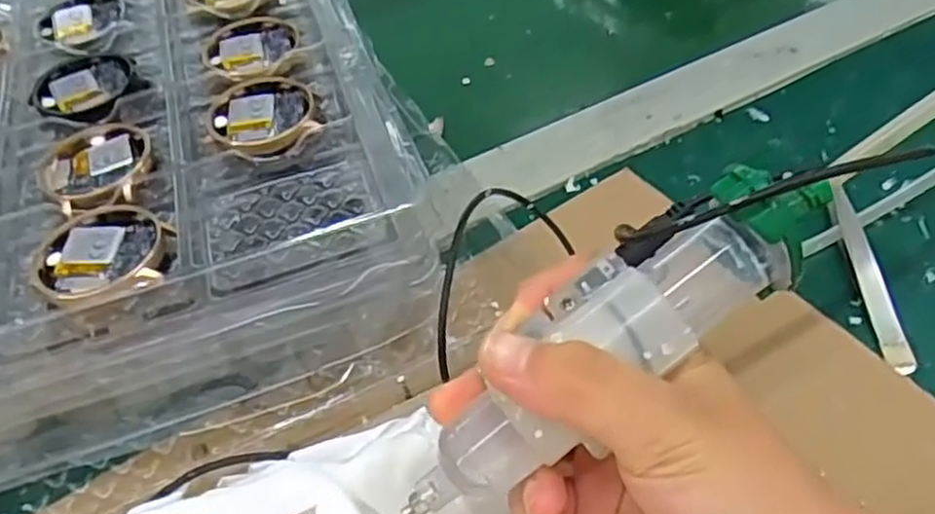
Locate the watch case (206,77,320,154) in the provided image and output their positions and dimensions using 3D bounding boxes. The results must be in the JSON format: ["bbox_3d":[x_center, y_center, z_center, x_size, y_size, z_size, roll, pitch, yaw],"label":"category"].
[{"bbox_3d":[-0.087,-0.062,0.317,0.043,0.004,0.046,-15,51,-8],"label":"watch case"}]

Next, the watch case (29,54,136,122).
[{"bbox_3d":[-0.174,-0.077,0.340,0.043,0.004,0.041,6,51,9],"label":"watch case"}]

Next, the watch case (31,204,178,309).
[{"bbox_3d":[-0.127,-0.001,0.266,0.048,0.012,0.047,-12,51,-6],"label":"watch case"}]

